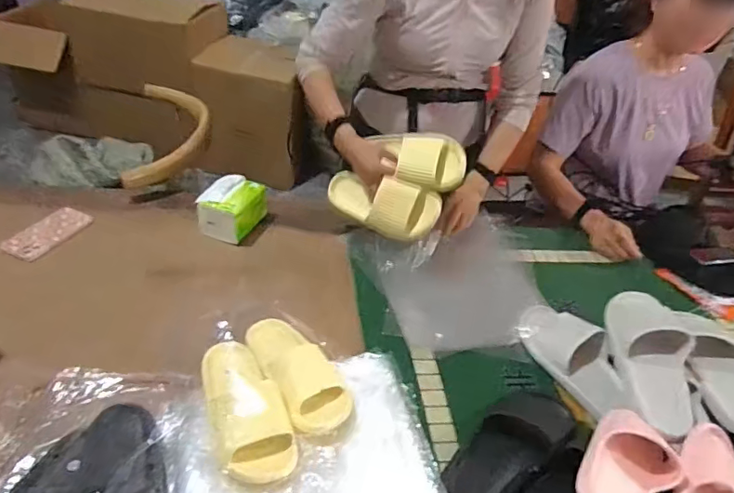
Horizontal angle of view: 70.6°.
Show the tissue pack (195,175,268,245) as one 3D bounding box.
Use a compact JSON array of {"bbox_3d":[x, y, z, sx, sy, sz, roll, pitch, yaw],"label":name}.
[{"bbox_3d":[-0.291,-0.079,1.108,0.104,0.092,0.130,19,41,14],"label":"tissue pack"}]

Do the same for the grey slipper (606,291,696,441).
[{"bbox_3d":[0.479,0.196,0.869,0.126,0.089,0.306,12,40,5],"label":"grey slipper"}]

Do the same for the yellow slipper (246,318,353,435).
[{"bbox_3d":[-0.107,0.179,0.796,0.101,0.057,0.245,-17,45,-26],"label":"yellow slipper"}]

